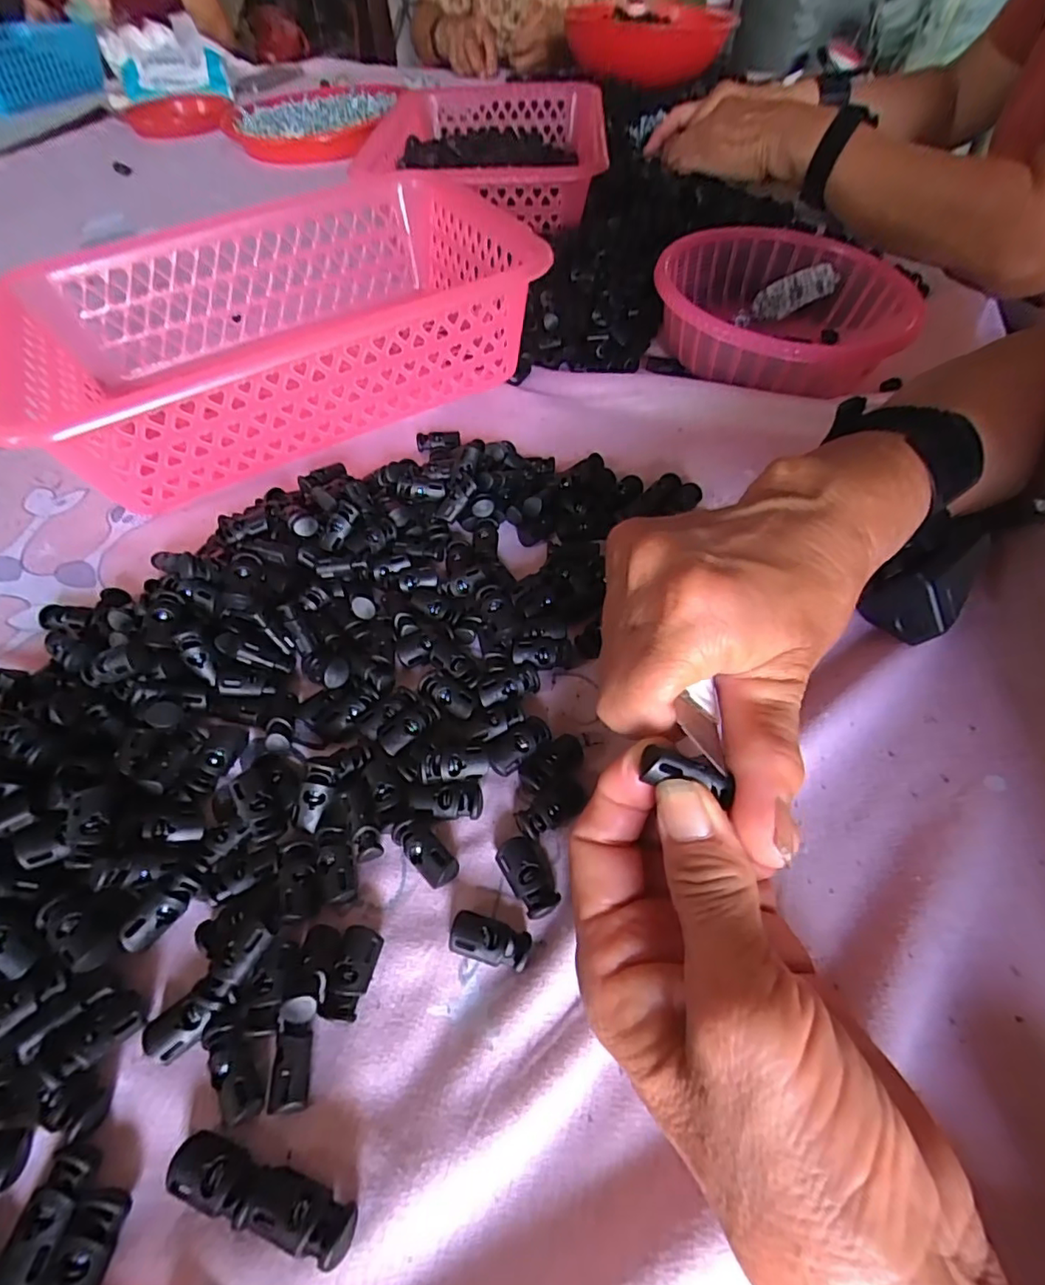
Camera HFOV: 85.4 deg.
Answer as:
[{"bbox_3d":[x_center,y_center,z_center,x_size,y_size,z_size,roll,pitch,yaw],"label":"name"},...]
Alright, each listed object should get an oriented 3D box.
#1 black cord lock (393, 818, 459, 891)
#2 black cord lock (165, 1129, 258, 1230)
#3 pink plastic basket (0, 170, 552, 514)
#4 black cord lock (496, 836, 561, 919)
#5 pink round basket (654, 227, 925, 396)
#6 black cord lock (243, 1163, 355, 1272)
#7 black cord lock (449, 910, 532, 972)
[{"bbox_3d":[-0.036,0.078,0.210,0.028,0.011,0.012,39,63,25],"label":"black cord lock"},{"bbox_3d":[-0.087,0.150,0.159,0.026,0.008,0.014,12,55,9],"label":"black cord lock"},{"bbox_3d":[-0.156,-0.203,0.370,0.294,0.086,0.211,-23,57,-15],"label":"pink plastic basket"},{"bbox_3d":[0.002,0.085,0.207,0.014,0.007,0.027,-24,58,-16],"label":"black cord lock"},{"bbox_3d":[0.175,-0.226,0.398,0.158,0.058,0.159,7,55,5],"label":"pink round basket"},{"bbox_3d":[-0.060,0.153,0.152,0.030,0.011,0.011,13,55,10],"label":"black cord lock"},{"bbox_3d":[-0.011,0.103,0.195,0.027,0.007,0.014,13,55,10],"label":"black cord lock"}]

